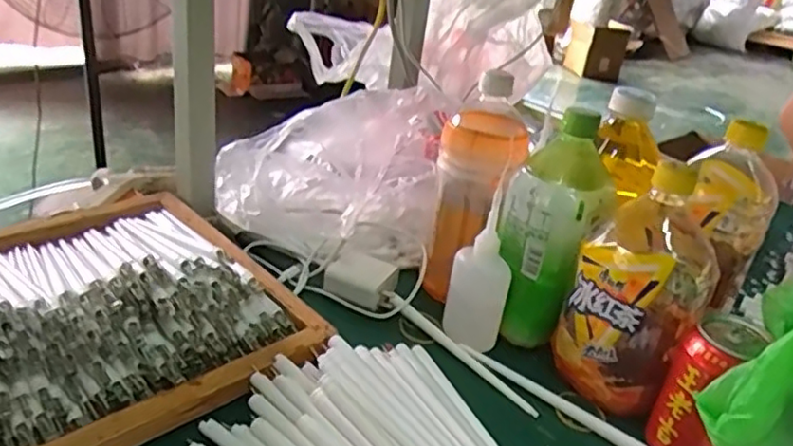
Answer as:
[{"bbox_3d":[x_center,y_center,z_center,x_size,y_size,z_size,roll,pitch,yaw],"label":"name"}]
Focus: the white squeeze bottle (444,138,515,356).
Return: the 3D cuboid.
[{"bbox_3d":[0.076,0.031,0.569,0.051,0.155,0.052,10,28,7],"label":"white squeeze bottle"}]

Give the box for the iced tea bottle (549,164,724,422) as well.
[{"bbox_3d":[0.195,0.046,0.524,0.093,0.191,0.103,18,30,20],"label":"iced tea bottle"}]

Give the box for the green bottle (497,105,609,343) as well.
[{"bbox_3d":[0.133,0.008,0.564,0.079,0.195,0.070,22,32,27],"label":"green bottle"}]

